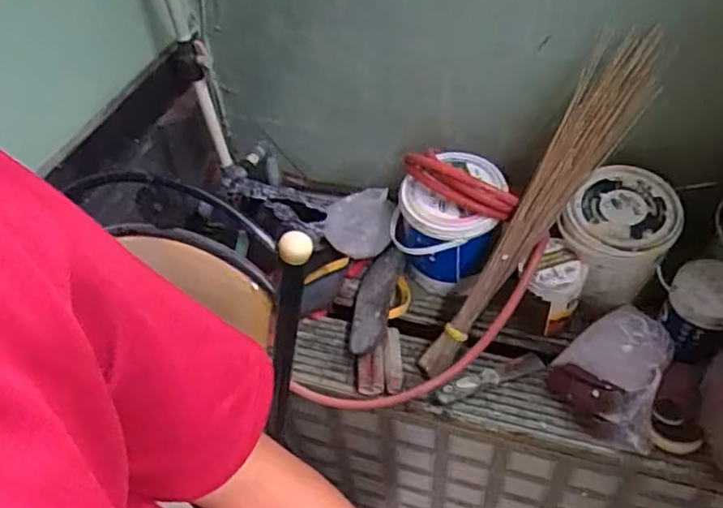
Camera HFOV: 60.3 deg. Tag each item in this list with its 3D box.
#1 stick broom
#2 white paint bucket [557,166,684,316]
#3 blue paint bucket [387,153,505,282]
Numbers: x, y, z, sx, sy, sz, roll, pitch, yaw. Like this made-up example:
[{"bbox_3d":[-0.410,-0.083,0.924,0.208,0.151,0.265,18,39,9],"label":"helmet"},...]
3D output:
[{"bbox_3d":[0.266,-0.060,0.971,0.083,0.103,0.604,37,104,28],"label":"stick broom"},{"bbox_3d":[0.420,-0.016,1.052,0.157,0.206,0.167,0,50,0],"label":"white paint bucket"},{"bbox_3d":[0.147,-0.055,1.092,0.172,0.174,0.172,0,50,0],"label":"blue paint bucket"}]

